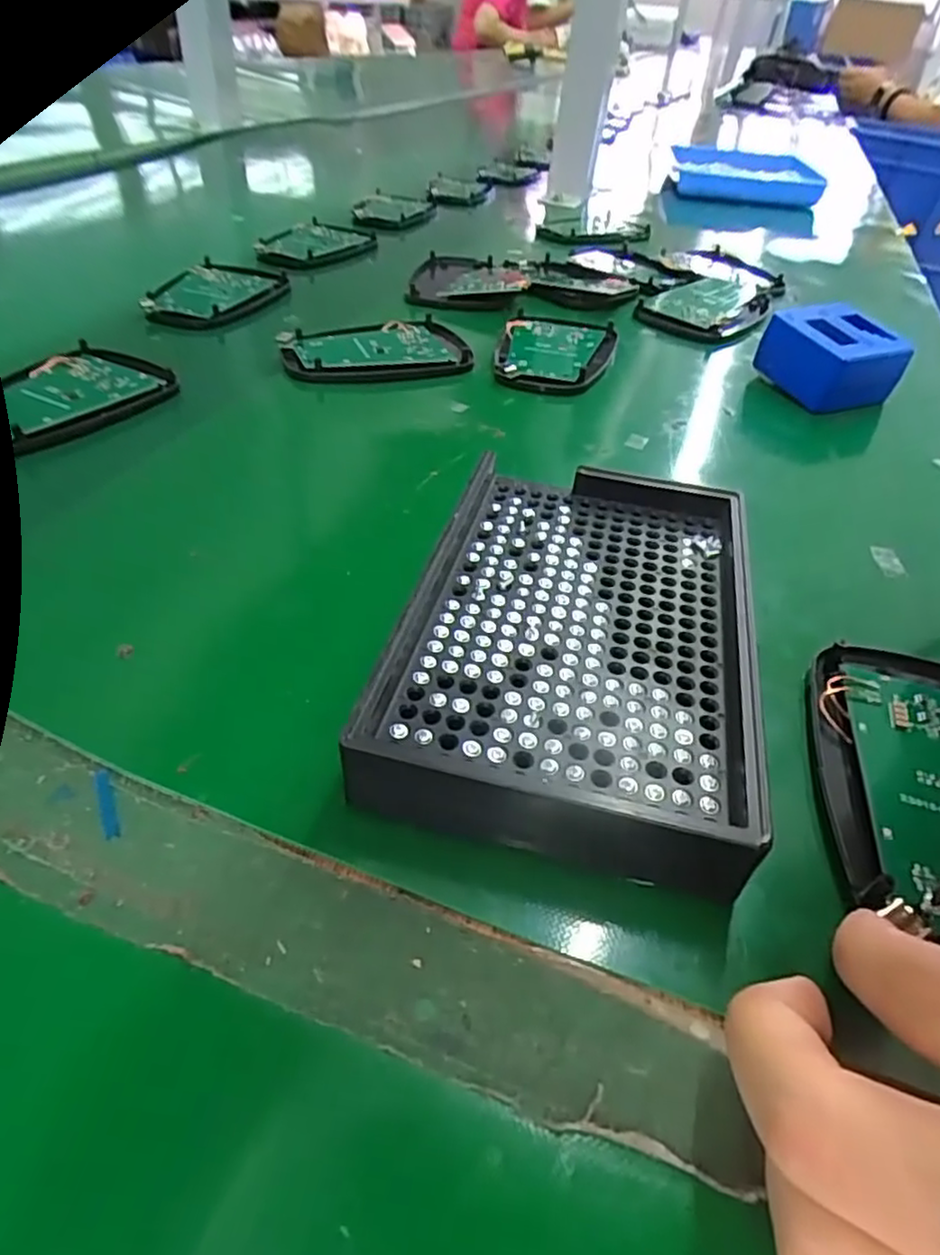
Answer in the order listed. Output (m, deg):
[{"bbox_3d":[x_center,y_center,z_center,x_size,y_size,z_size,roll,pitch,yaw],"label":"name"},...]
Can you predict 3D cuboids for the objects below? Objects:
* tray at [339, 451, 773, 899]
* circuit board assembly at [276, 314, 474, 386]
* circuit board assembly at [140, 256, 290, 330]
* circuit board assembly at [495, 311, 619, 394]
[{"bbox_3d":[0.031,0.002,0.191,0.093,0.023,0.140,14,43,7],"label":"tray"},{"bbox_3d":[-0.051,-0.149,0.355,0.093,0.007,0.065,-10,45,-18],"label":"circuit board assembly"},{"bbox_3d":[-0.155,-0.202,0.405,0.064,0.009,0.089,15,43,8],"label":"circuit board assembly"},{"bbox_3d":[0.045,-0.152,0.368,0.062,0.010,0.097,15,43,9],"label":"circuit board assembly"}]

